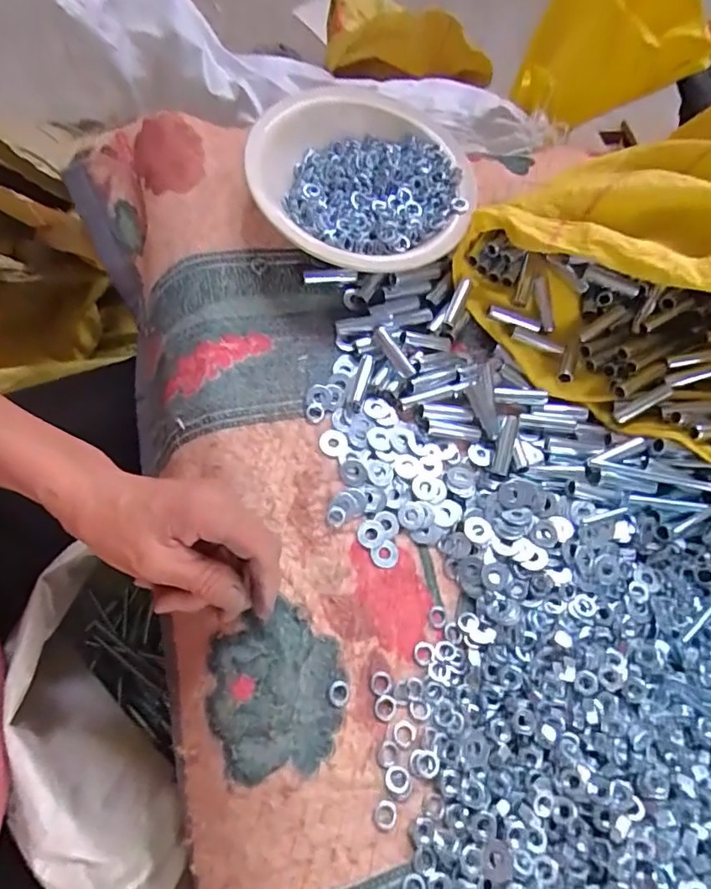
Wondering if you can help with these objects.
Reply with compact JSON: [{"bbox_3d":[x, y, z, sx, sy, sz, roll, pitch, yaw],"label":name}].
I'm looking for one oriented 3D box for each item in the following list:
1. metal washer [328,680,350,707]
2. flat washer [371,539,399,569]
[{"bbox_3d":[-0.010,0.146,0.322,0.012,0.004,0.014,16,66,-3],"label":"metal washer"},{"bbox_3d":[0.020,0.072,0.361,0.018,0.004,0.015,-30,76,-20],"label":"flat washer"}]

